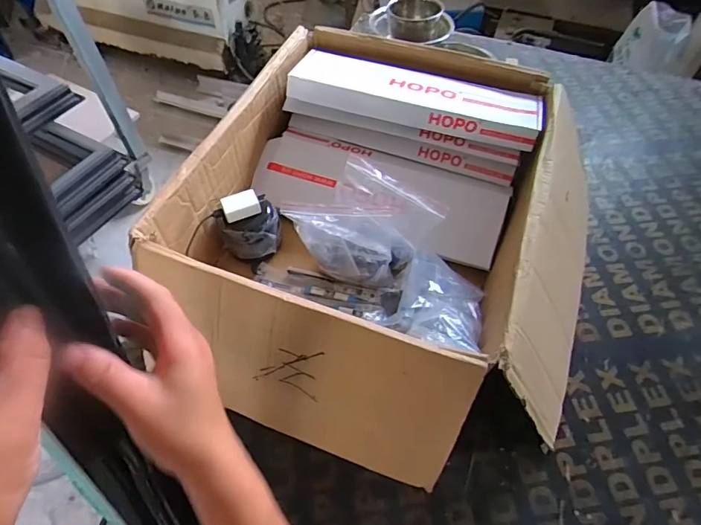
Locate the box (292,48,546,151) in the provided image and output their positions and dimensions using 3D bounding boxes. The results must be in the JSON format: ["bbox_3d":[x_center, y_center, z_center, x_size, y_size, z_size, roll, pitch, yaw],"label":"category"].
[{"bbox_3d":[0.108,-0.291,0.740,0.413,0.045,0.144,15,56,11],"label":"box"}]

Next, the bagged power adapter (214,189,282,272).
[{"bbox_3d":[-0.155,-0.053,0.690,0.086,0.101,0.068,-36,62,-23],"label":"bagged power adapter"}]

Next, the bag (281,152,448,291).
[{"bbox_3d":[0.021,-0.045,0.614,0.211,0.167,0.083,2,55,1],"label":"bag"}]

